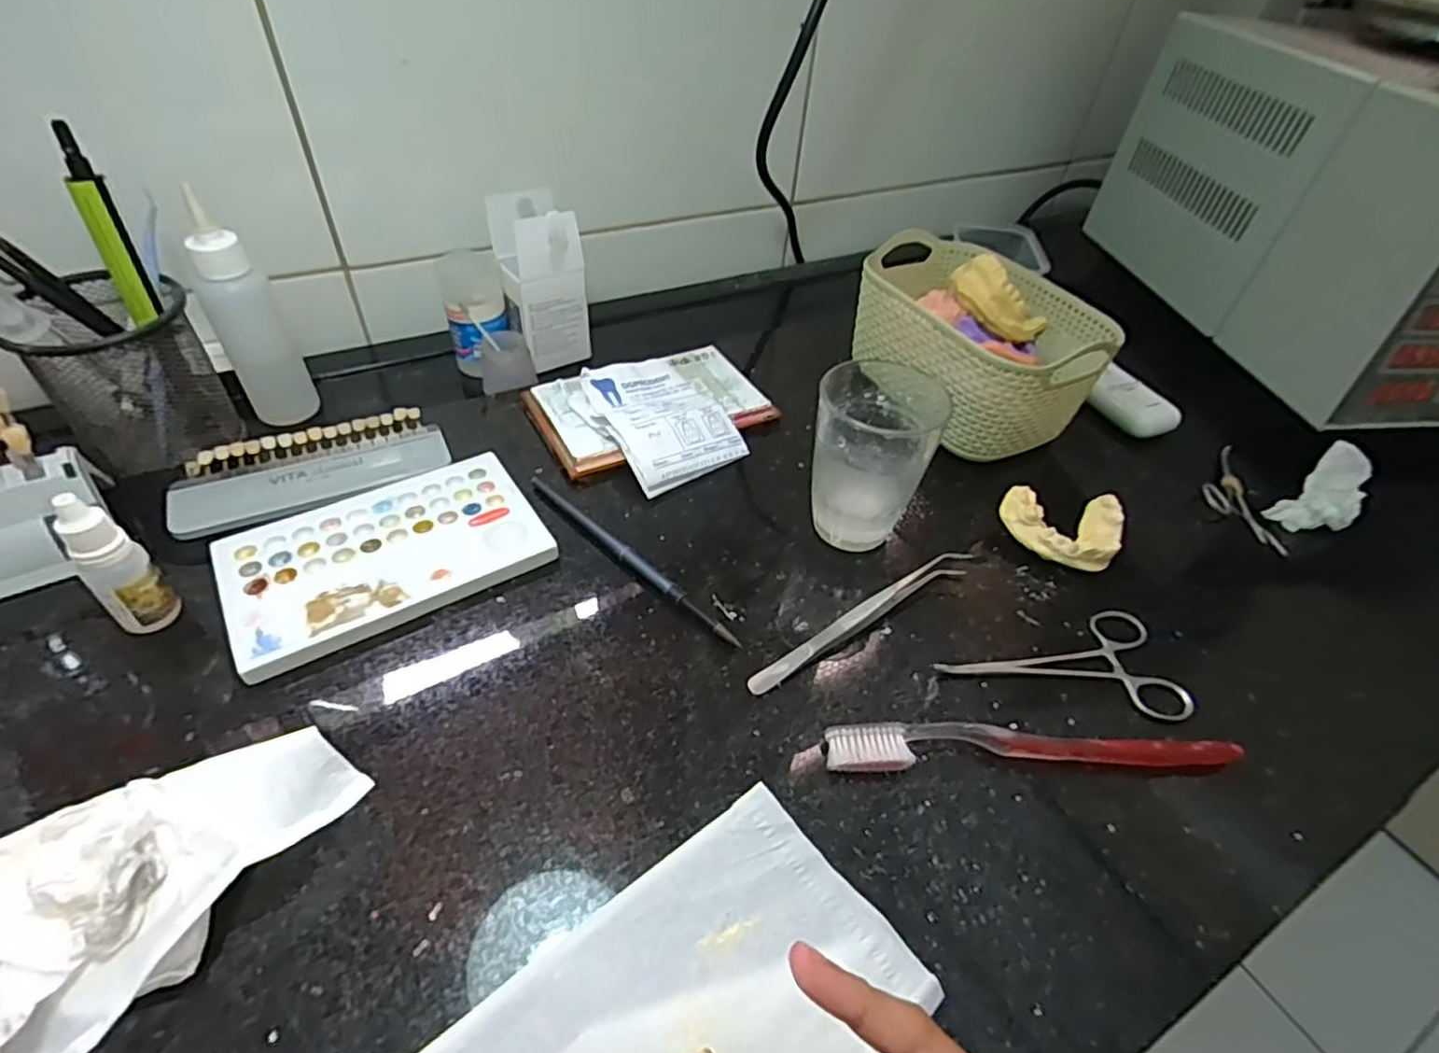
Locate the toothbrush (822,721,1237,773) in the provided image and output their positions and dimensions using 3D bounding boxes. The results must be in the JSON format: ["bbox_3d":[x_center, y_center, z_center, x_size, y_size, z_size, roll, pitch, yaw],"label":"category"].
[{"bbox_3d":[0.141,0.099,0.312,0.187,0.015,0.022,2,46,-4],"label":"toothbrush"}]

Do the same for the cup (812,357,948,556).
[{"bbox_3d":[0.083,-0.039,0.386,0.061,0.092,0.070,17,47,10],"label":"cup"}]

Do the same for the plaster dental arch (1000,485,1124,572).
[{"bbox_3d":[0.202,-0.003,0.407,0.064,0.027,0.057,29,50,20],"label":"plaster dental arch"}]

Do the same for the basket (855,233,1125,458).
[{"bbox_3d":[0.177,-0.130,0.488,0.119,0.084,0.174,-18,51,-21],"label":"basket"}]

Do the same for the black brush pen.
[{"bbox_3d":[-0.052,0.015,0.381,0.165,0.008,0.011,36,53,26],"label":"black brush pen"}]

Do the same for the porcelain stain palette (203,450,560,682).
[{"bbox_3d":[-0.177,0.013,0.368,0.152,0.010,0.095,-25,54,-26],"label":"porcelain stain palette"}]

